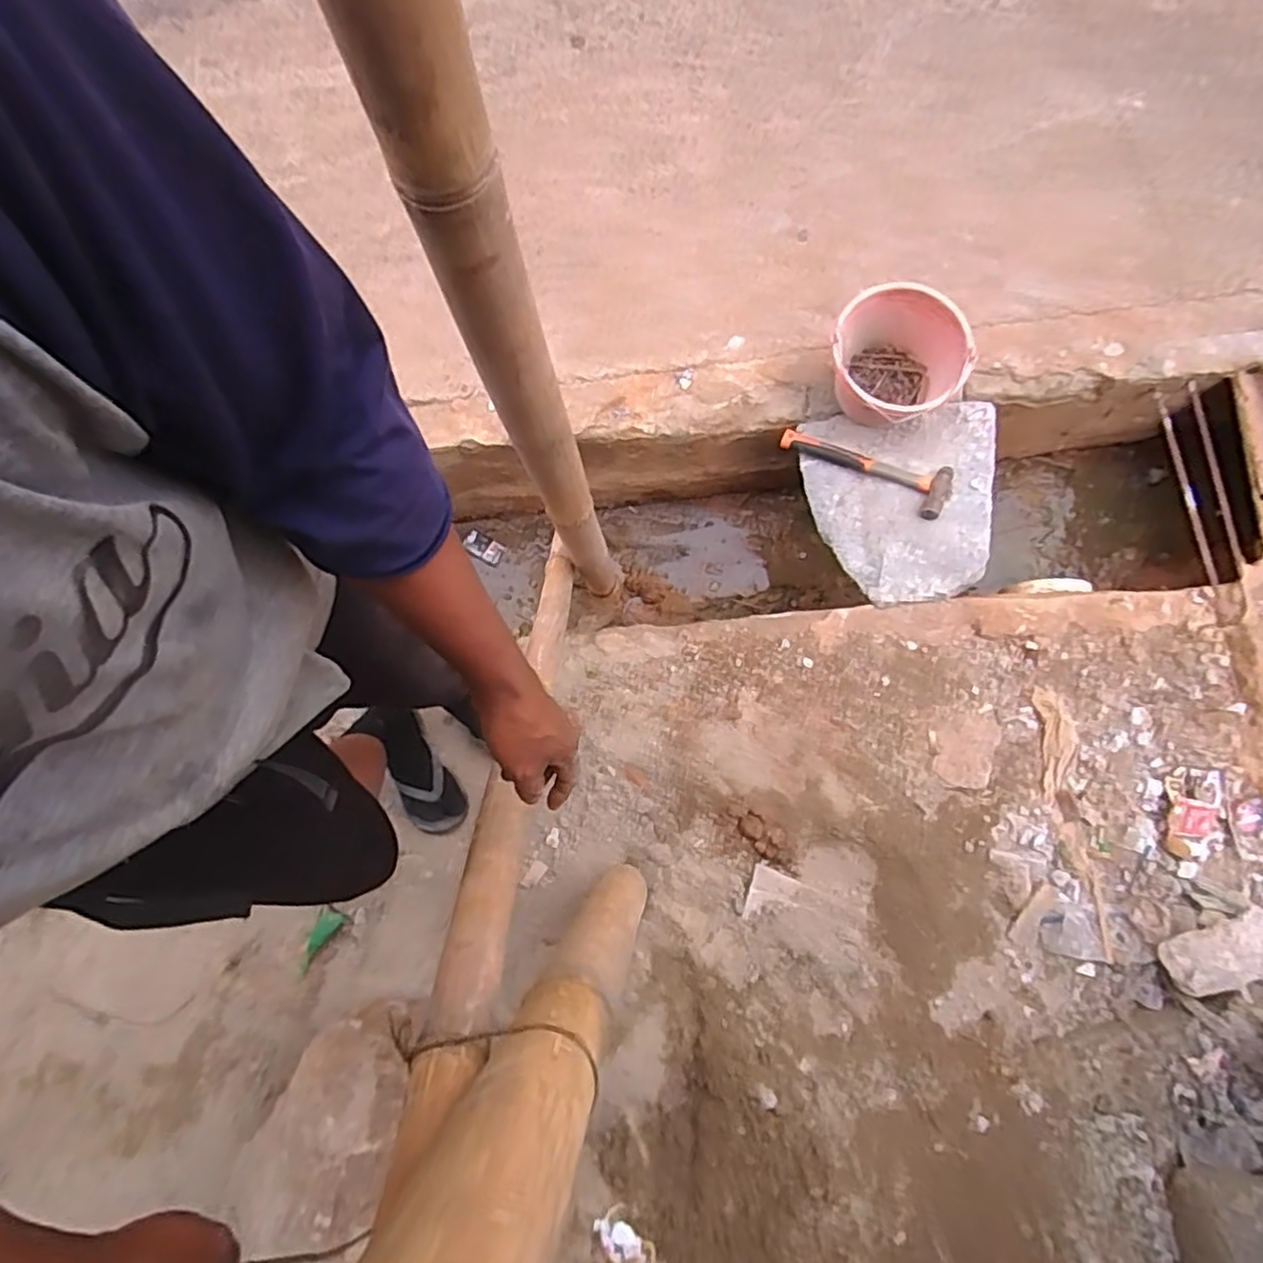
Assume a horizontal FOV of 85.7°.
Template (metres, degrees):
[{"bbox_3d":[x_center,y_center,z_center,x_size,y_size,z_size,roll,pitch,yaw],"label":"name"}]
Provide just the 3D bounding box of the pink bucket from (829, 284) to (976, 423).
[{"bbox_3d":[0.490,-0.497,1.295,0.248,0.176,0.244,-1,79,3],"label":"pink bucket"}]

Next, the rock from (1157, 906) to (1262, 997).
[{"bbox_3d":[1.007,0.545,1.149,0.210,0.049,0.085,-18,79,0],"label":"rock"}]

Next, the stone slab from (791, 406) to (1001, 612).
[{"bbox_3d":[0.536,-0.251,1.332,0.370,0.080,0.394,-4,79,3],"label":"stone slab"}]

